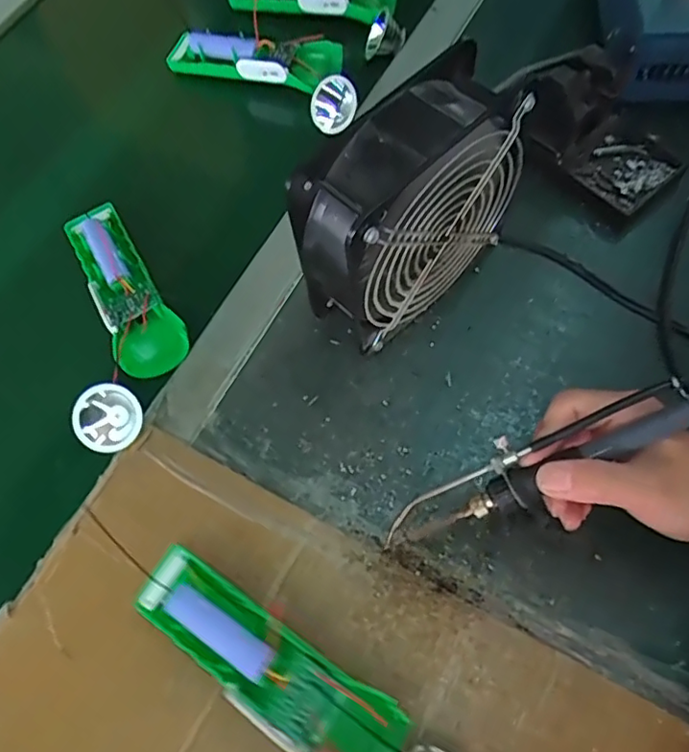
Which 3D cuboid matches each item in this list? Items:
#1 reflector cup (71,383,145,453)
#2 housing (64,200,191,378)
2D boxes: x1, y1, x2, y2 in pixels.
[{"bbox_3d":[-0.162,0.029,0.413,0.044,0.027,0.045,6,92,-8],"label":"reflector cup"},{"bbox_3d":[-0.169,-0.068,0.451,0.051,0.029,0.148,-30,67,-8],"label":"housing"}]

